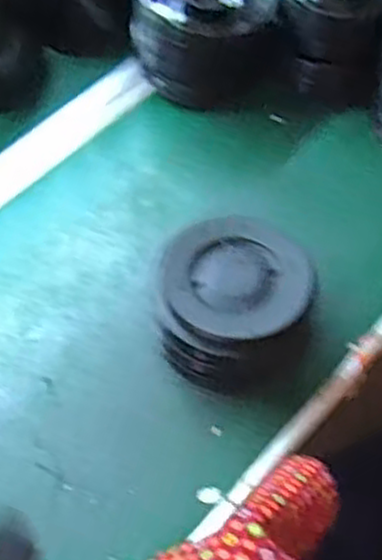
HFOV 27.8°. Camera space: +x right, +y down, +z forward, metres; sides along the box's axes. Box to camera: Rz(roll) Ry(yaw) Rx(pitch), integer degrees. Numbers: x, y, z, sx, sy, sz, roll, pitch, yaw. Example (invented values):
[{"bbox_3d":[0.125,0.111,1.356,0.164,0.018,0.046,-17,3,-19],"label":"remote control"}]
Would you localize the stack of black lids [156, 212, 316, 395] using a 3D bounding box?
[{"bbox_3d":[0.033,0.018,0.587,0.119,0.072,0.117,3,56,4],"label":"stack of black lids"}]

